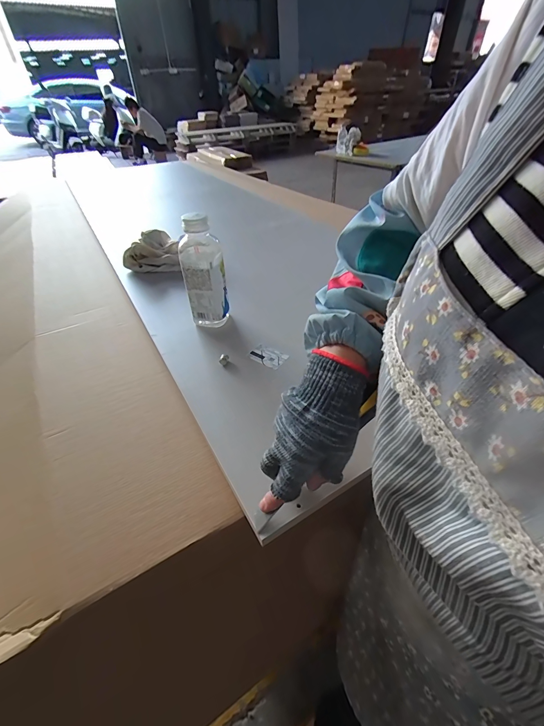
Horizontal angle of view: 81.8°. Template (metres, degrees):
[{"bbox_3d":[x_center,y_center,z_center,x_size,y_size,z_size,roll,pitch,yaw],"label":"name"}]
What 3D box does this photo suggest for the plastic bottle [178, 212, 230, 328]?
[{"bbox_3d":[-0.114,-0.151,0.530,0.067,0.183,0.067,-11,42,-12],"label":"plastic bottle"}]

